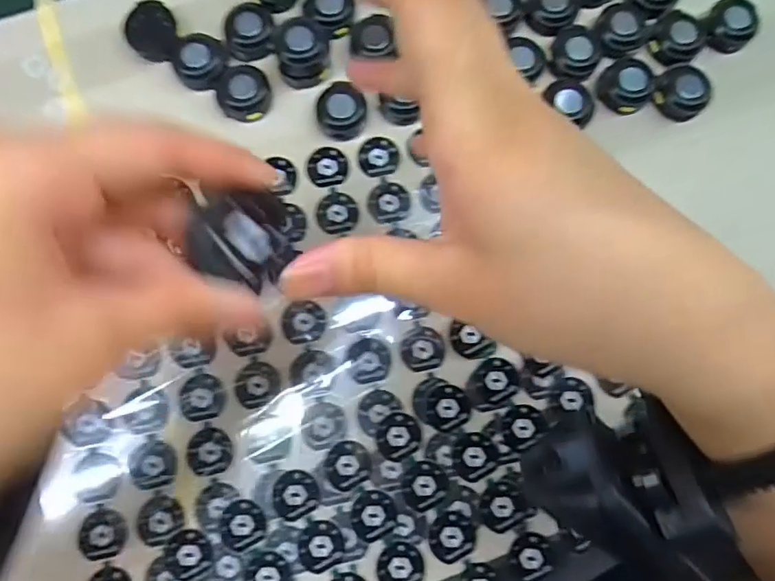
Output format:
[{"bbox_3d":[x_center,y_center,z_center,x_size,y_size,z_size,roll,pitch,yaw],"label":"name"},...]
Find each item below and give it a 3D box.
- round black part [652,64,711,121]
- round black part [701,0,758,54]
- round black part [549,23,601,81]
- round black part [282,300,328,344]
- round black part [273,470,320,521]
[{"bbox_3d":[0.168,-0.114,0.300,0.029,0.012,0.032,43,84,6],"label":"round black part"},{"bbox_3d":[0.199,-0.155,0.308,0.026,0.008,0.032,18,83,3],"label":"round black part"},{"bbox_3d":[0.107,-0.138,0.303,0.027,0.010,0.034,13,80,1],"label":"round black part"},{"bbox_3d":[-0.044,0.016,0.278,0.023,0.004,0.022,0,81,-2],"label":"round black part"},{"bbox_3d":[-0.045,0.102,0.262,0.022,0.004,0.023,0,81,-2],"label":"round black part"}]

